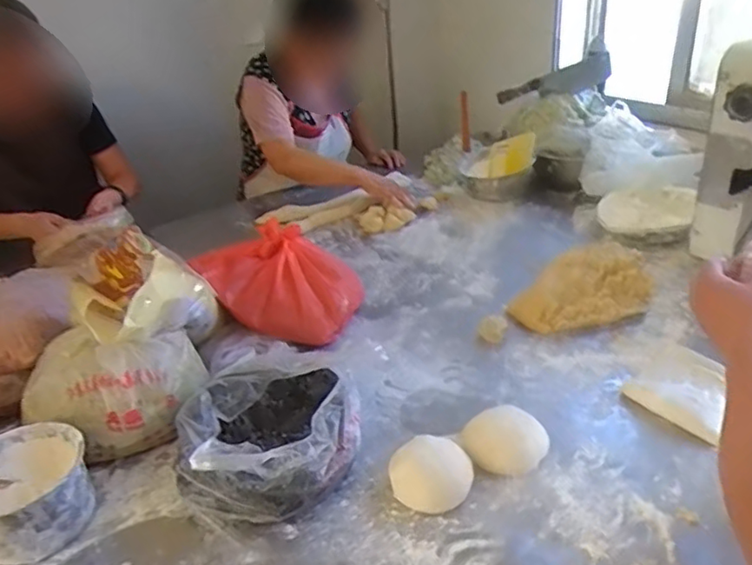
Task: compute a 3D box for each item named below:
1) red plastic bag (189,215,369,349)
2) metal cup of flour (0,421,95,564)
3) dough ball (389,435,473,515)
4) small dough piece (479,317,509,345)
[{"bbox_3d":[-0.193,0.008,1.159,0.288,0.138,0.233,22,40,40],"label":"red plastic bag"},{"bbox_3d":[-0.442,0.269,0.780,0.161,0.096,0.150,-5,30,3],"label":"metal cup of flour"},{"bbox_3d":[0.069,0.241,0.771,0.099,0.046,0.085,-3,30,5],"label":"dough ball"},{"bbox_3d":[0.201,0.084,1.046,0.046,0.032,0.056,2,31,14],"label":"small dough piece"}]

